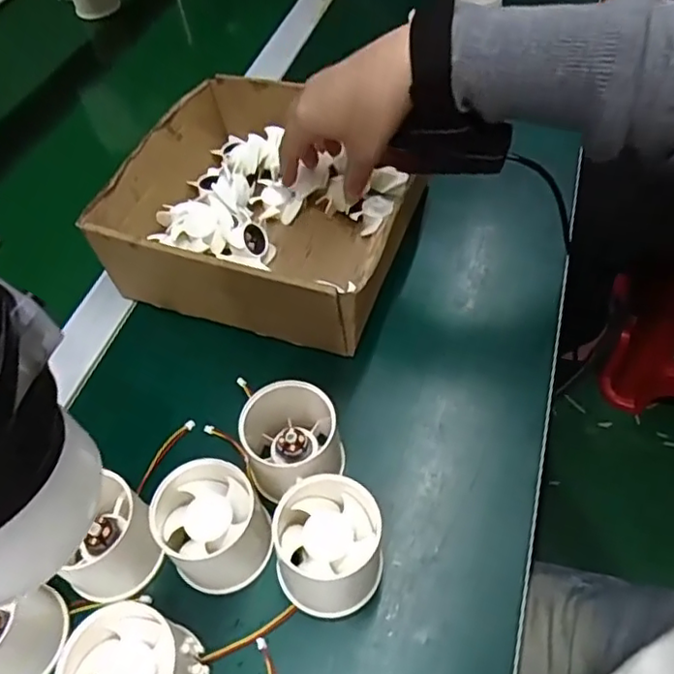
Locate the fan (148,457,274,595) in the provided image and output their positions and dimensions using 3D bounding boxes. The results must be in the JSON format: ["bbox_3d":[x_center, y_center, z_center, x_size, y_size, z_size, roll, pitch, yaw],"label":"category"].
[{"bbox_3d":[-0.063,0.099,0.322,0.053,0.051,0.048,-1,49,4],"label":"fan"}]

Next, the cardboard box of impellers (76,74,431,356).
[{"bbox_3d":[-0.047,-0.097,0.461,0.212,0.075,0.199,16,52,17],"label":"cardboard box of impellers"}]

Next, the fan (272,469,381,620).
[{"bbox_3d":[-0.004,0.108,0.313,0.053,0.051,0.051,-1,49,4],"label":"fan"}]

